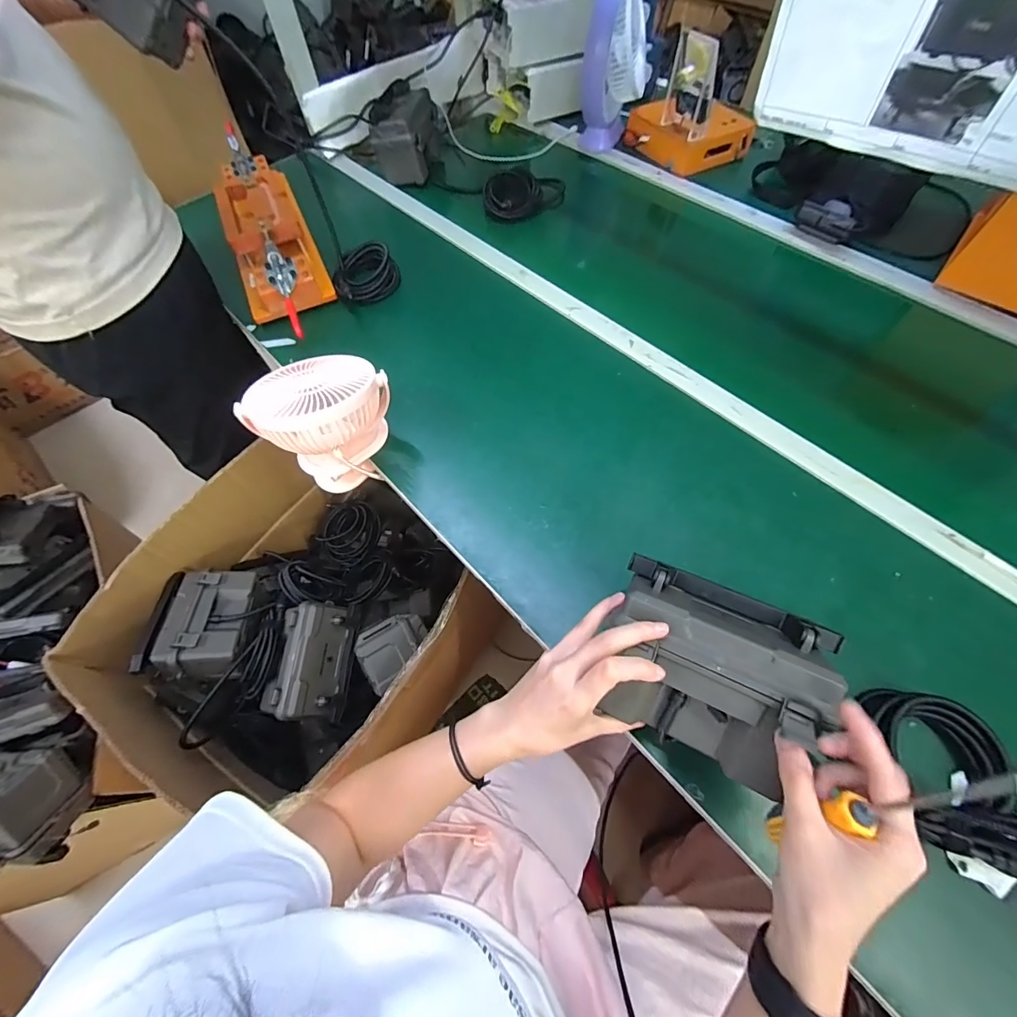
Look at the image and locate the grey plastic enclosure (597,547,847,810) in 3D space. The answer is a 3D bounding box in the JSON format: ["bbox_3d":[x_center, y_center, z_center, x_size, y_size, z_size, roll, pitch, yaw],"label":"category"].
[{"bbox_3d":[0.166,0.124,0.353,0.162,0.076,0.138,26,65,15],"label":"grey plastic enclosure"}]

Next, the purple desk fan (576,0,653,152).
[{"bbox_3d":[0.223,-0.909,0.870,0.125,0.253,0.198,11,62,8],"label":"purple desk fan"}]

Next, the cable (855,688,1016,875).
[{"bbox_3d":[0.386,0.239,0.360,0.115,0.040,0.173,-34,65,-15],"label":"cable"}]

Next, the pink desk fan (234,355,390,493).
[{"bbox_3d":[-0.230,-0.098,0.557,0.162,0.168,0.115,-5,61,-1],"label":"pink desk fan"}]

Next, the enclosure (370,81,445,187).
[{"bbox_3d":[-0.214,-0.794,0.911,0.108,0.112,0.187,7,62,6],"label":"enclosure"}]

